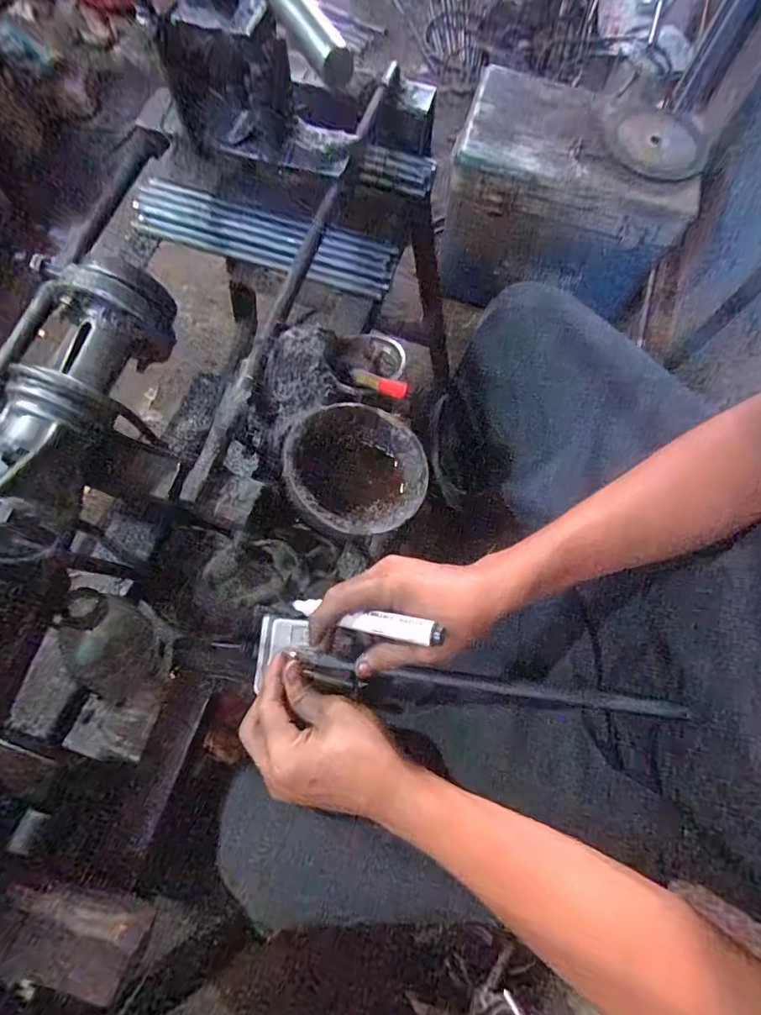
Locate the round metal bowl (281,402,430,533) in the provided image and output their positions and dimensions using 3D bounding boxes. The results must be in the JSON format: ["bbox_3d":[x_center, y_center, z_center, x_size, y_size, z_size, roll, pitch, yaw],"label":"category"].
[{"bbox_3d":[-0.020,-0.034,0.433,0.120,0.054,0.111,0,74,0],"label":"round metal bowl"}]

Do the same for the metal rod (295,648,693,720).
[{"bbox_3d":[0.084,0.138,0.373,0.300,0.011,0.013,7,74,4],"label":"metal rod"}]

